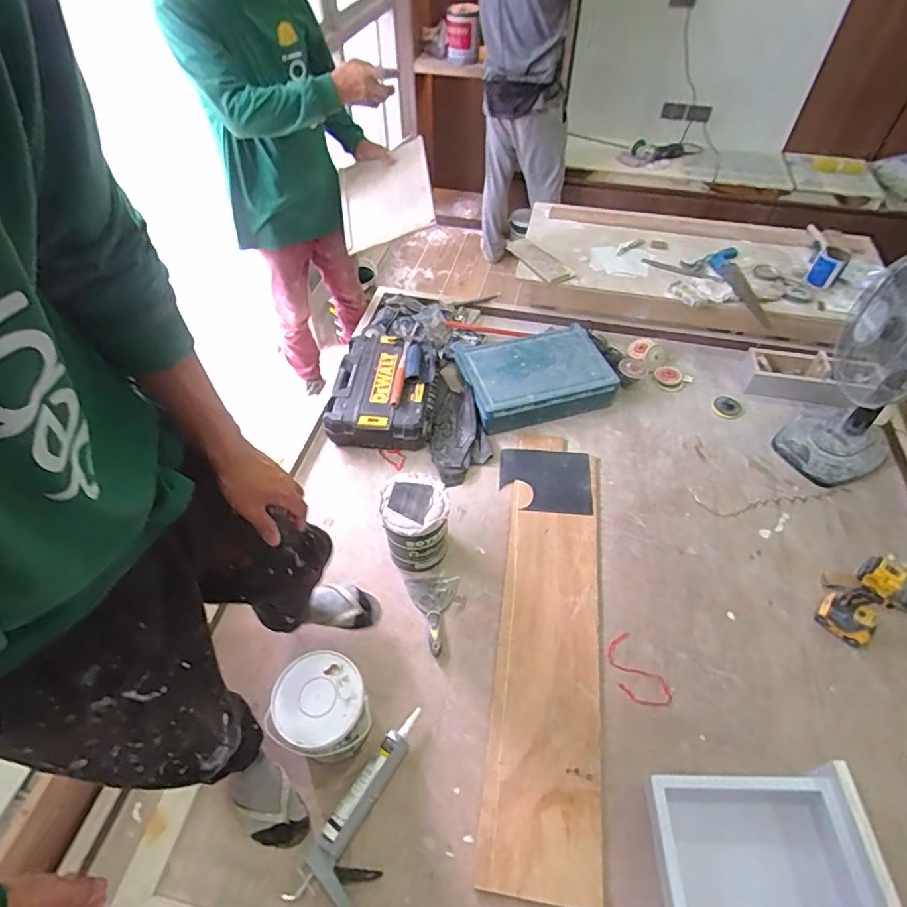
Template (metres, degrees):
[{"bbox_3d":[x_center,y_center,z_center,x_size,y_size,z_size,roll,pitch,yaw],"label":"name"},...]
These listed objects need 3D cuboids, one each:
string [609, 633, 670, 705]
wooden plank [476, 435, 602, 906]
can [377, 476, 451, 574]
[{"bbox_3d":[0.434,0.529,1.247,0.097,0.008,0.178,-26,51,-12],"label":"string"},{"bbox_3d":[0.251,0.404,1.336,0.244,0.018,1.142,4,51,9],"label":"wooden plank"},{"bbox_3d":[-0.092,0.194,1.379,0.169,0.251,0.154,0,51,0],"label":"can"}]

